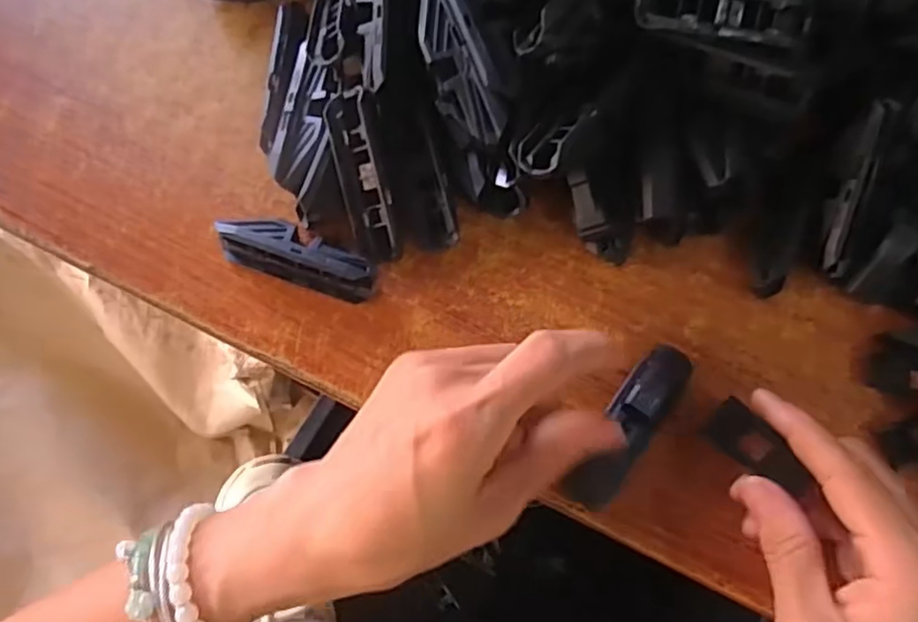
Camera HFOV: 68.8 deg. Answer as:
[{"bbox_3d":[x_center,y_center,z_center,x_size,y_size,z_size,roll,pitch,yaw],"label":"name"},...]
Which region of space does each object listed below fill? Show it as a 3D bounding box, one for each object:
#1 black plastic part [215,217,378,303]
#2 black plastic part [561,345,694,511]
[{"bbox_3d":[-0.070,-0.025,0.293,0.070,0.022,0.023,19,78,3],"label":"black plastic part"},{"bbox_3d":[0.072,0.046,0.275,0.022,0.022,0.076,32,83,6],"label":"black plastic part"}]

